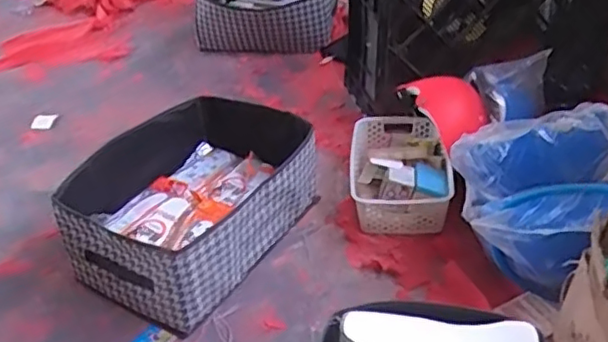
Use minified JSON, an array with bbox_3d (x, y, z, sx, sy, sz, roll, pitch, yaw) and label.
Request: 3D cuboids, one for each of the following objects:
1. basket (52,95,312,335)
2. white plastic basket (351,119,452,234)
[{"bbox_3d":[-0.192,0.043,1.140,0.325,0.176,0.461,17,44,28],"label":"basket"},{"bbox_3d":[0.195,-0.008,1.245,0.193,0.087,0.297,-1,39,8],"label":"white plastic basket"}]

